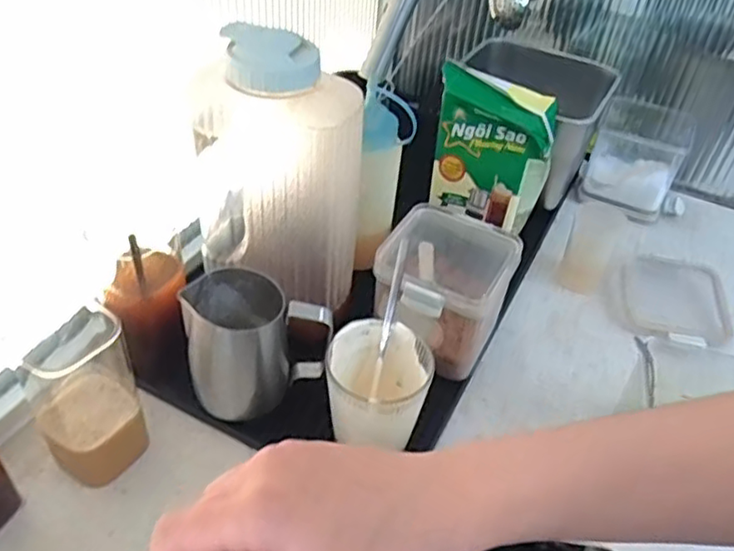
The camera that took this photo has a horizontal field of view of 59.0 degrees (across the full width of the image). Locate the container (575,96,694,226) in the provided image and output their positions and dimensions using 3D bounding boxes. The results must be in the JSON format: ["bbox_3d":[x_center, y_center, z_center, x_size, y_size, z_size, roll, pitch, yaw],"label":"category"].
[{"bbox_3d":[0.334,-0.150,0.811,0.108,0.097,0.123,23,44,19],"label":"container"}]

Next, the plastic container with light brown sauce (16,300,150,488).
[{"bbox_3d":[-0.203,0.095,0.478,0.073,0.115,0.074,-22,48,-28],"label":"plastic container with light brown sauce"}]

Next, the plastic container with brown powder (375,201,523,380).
[{"bbox_3d":[0.068,0.014,0.587,0.107,0.092,0.113,21,43,17],"label":"plastic container with brown powder"}]

